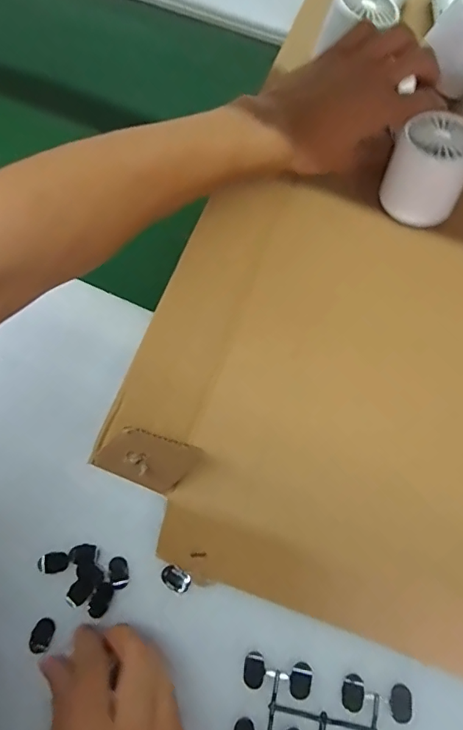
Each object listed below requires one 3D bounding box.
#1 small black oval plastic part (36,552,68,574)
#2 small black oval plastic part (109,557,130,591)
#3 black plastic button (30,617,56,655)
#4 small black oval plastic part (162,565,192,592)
[{"bbox_3d":[-0.119,0.131,0.322,0.020,0.004,0.013,-5,68,-2],"label":"small black oval plastic part"},{"bbox_3d":[-0.074,0.137,0.319,0.012,0.004,0.019,-17,69,-7],"label":"small black oval plastic part"},{"bbox_3d":[-0.120,0.172,0.306,0.014,0.004,0.020,17,69,7],"label":"black plastic button"},{"bbox_3d":[-0.036,0.140,0.317,0.020,0.005,0.013,29,71,11],"label":"small black oval plastic part"}]

